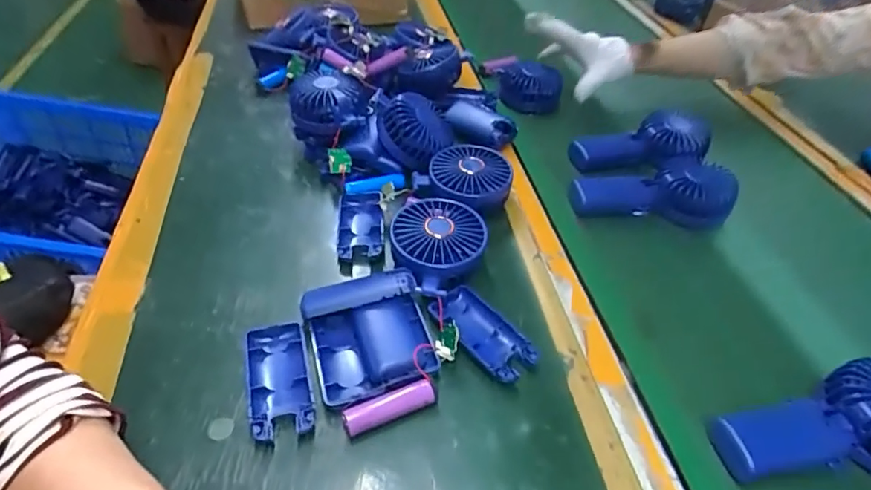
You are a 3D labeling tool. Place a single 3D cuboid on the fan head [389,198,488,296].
[{"bbox_3d":[0.000,-0.004,0.452,0.082,0.034,0.088,3,43,-3],"label":"fan head"}]

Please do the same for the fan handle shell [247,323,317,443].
[{"bbox_3d":[-0.117,0.100,0.373,0.042,0.014,0.090,-10,45,-16],"label":"fan handle shell"}]

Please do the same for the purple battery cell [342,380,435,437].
[{"bbox_3d":[-0.033,0.117,0.361,0.066,0.018,0.018,-13,46,-19],"label":"purple battery cell"}]

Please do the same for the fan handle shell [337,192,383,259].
[{"bbox_3d":[-0.074,-0.020,0.498,0.043,0.021,0.085,0,43,-6],"label":"fan handle shell"}]

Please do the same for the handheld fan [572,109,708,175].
[{"bbox_3d":[0.256,-0.125,0.621,0.178,0.041,0.059,-12,44,0],"label":"handheld fan"}]

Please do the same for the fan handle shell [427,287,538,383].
[{"bbox_3d":[0.037,0.072,0.412,0.047,0.022,0.092,-29,53,-32],"label":"fan handle shell"}]

